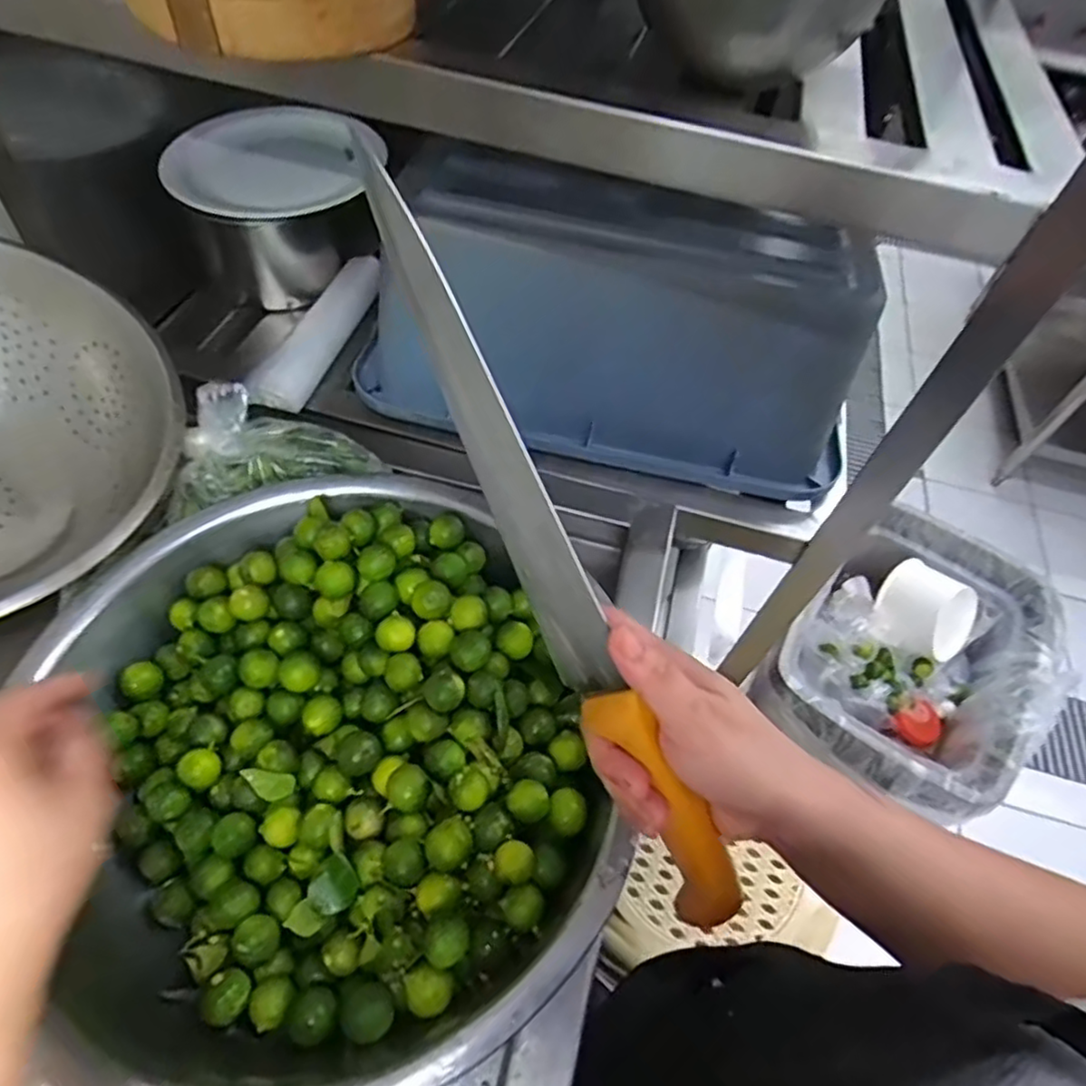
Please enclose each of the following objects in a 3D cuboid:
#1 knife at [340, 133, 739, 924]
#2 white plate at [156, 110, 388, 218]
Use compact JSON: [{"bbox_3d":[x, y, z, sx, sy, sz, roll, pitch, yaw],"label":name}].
[{"bbox_3d":[0.007,0.023,0.287,0.016,0.048,0.363,-32,105,-25],"label":"knife"},{"bbox_3d":[-0.288,-0.428,0.734,0.214,0.025,0.242,-5,55,-9],"label":"white plate"}]

